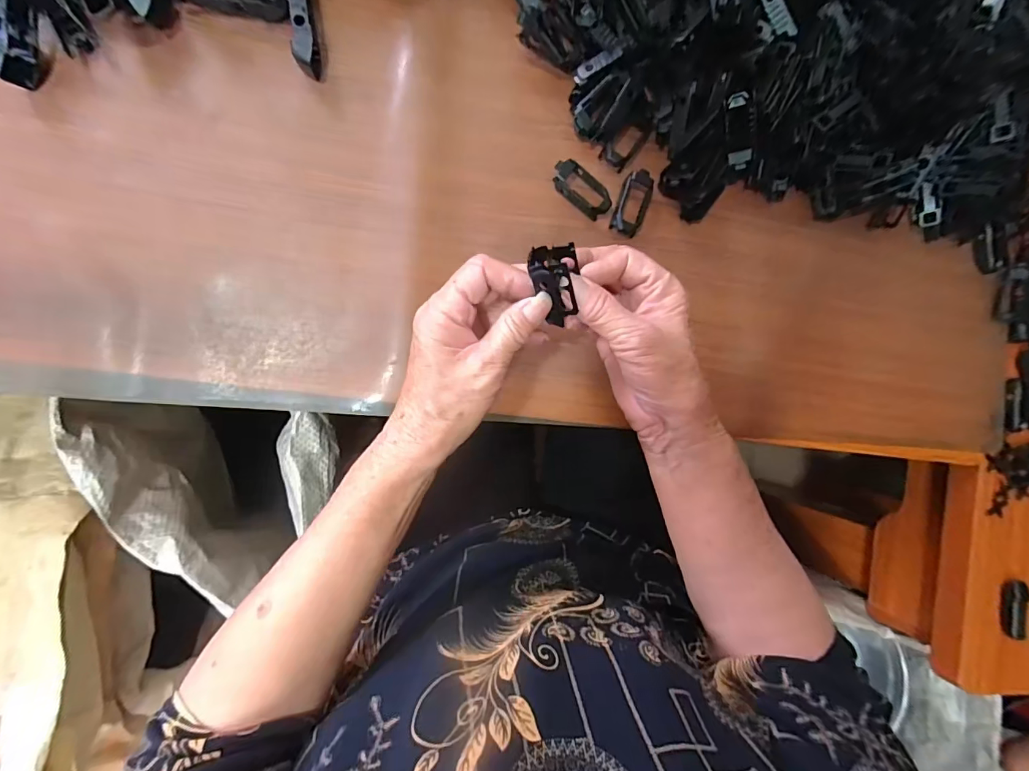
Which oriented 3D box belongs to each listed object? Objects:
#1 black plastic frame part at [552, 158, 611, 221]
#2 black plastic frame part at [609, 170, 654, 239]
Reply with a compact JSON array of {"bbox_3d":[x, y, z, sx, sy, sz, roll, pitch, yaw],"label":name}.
[{"bbox_3d":[0.053,-0.153,0.354,0.050,0.013,0.024,44,85,-8],"label":"black plastic frame part"},{"bbox_3d":[0.094,-0.144,0.360,0.026,0.013,0.050,21,89,-9],"label":"black plastic frame part"}]

